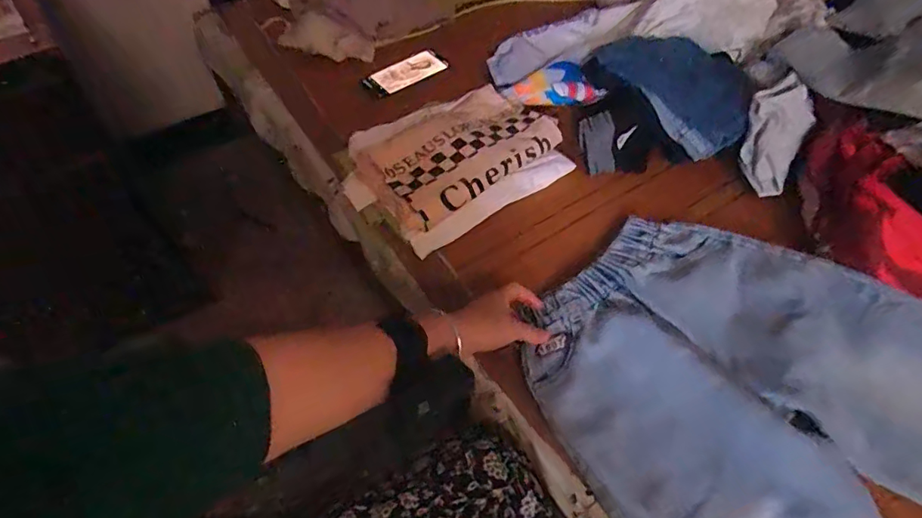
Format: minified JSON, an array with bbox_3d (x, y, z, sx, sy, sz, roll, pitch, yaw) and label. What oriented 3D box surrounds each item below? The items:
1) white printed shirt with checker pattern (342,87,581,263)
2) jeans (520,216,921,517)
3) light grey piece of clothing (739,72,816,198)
[{"bbox_3d":[-0.010,-0.157,0.777,0.327,0.067,0.229,-30,58,-20],"label":"white printed shirt with checker pattern"},{"bbox_3d":[0.372,0.205,0.490,0.427,0.060,0.639,-28,57,-19],"label":"jeans"},{"bbox_3d":[0.437,-0.181,0.700,0.075,0.139,0.017,14,11,27],"label":"light grey piece of clothing"}]

